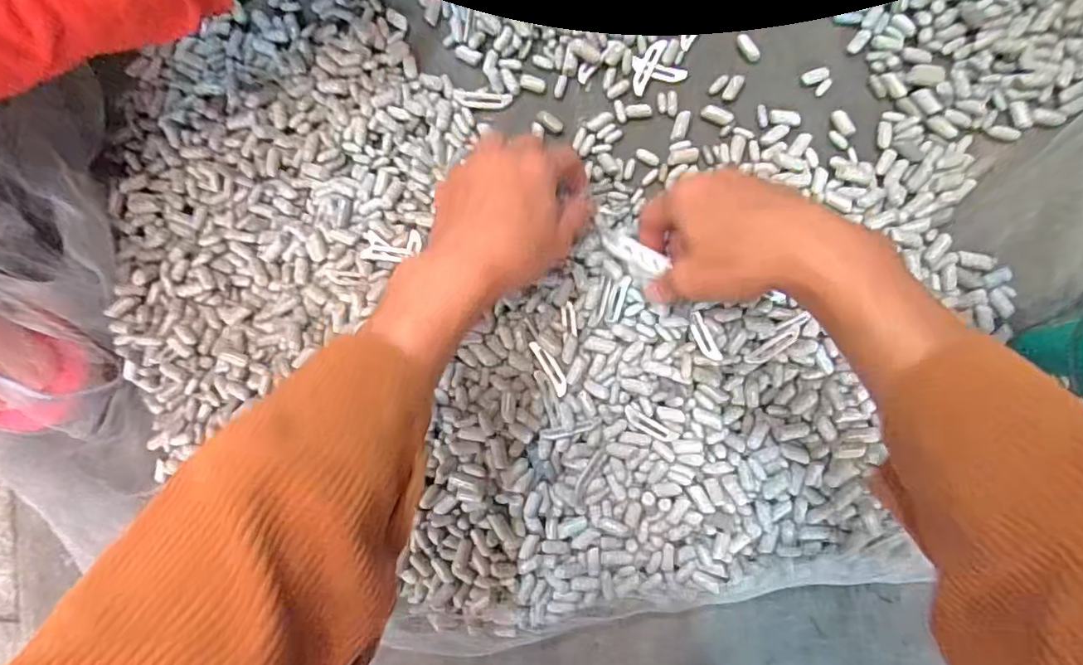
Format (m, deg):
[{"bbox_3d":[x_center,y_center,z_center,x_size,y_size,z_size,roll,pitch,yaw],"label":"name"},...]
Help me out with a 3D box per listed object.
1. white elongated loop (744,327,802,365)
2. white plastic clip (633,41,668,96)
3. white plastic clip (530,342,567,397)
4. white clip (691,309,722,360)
[{"bbox_3d":[0.151,0.010,0.381,0.038,0.006,0.011,-36,87,18],"label":"white elongated loop"},{"bbox_3d":[0.071,-0.185,0.404,0.016,0.004,0.039,28,92,5],"label":"white plastic clip"},{"bbox_3d":[0.006,0.023,0.384,0.010,0.004,0.039,-30,87,4],"label":"white plastic clip"},{"bbox_3d":[0.105,0.003,0.380,0.010,0.004,0.034,-28,87,4],"label":"white clip"}]

